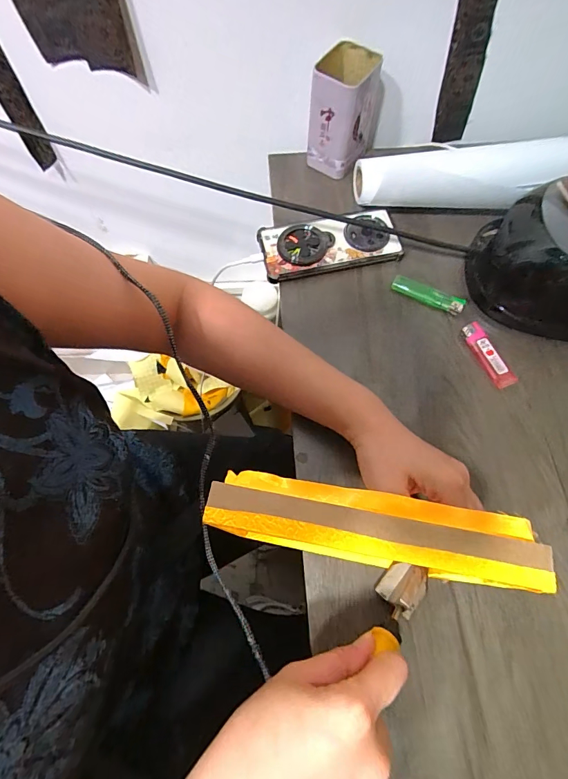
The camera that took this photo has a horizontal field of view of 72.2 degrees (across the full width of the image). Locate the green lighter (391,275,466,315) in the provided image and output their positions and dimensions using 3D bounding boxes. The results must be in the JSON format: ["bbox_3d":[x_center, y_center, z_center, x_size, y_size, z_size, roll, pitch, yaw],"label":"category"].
[{"bbox_3d":[0.165,-0.109,0.447,0.082,0.015,0.020,29,71,12],"label":"green lighter"}]

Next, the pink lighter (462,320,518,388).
[{"bbox_3d":[0.217,-0.038,0.414,0.022,0.011,0.075,-23,69,-9],"label":"pink lighter"}]

